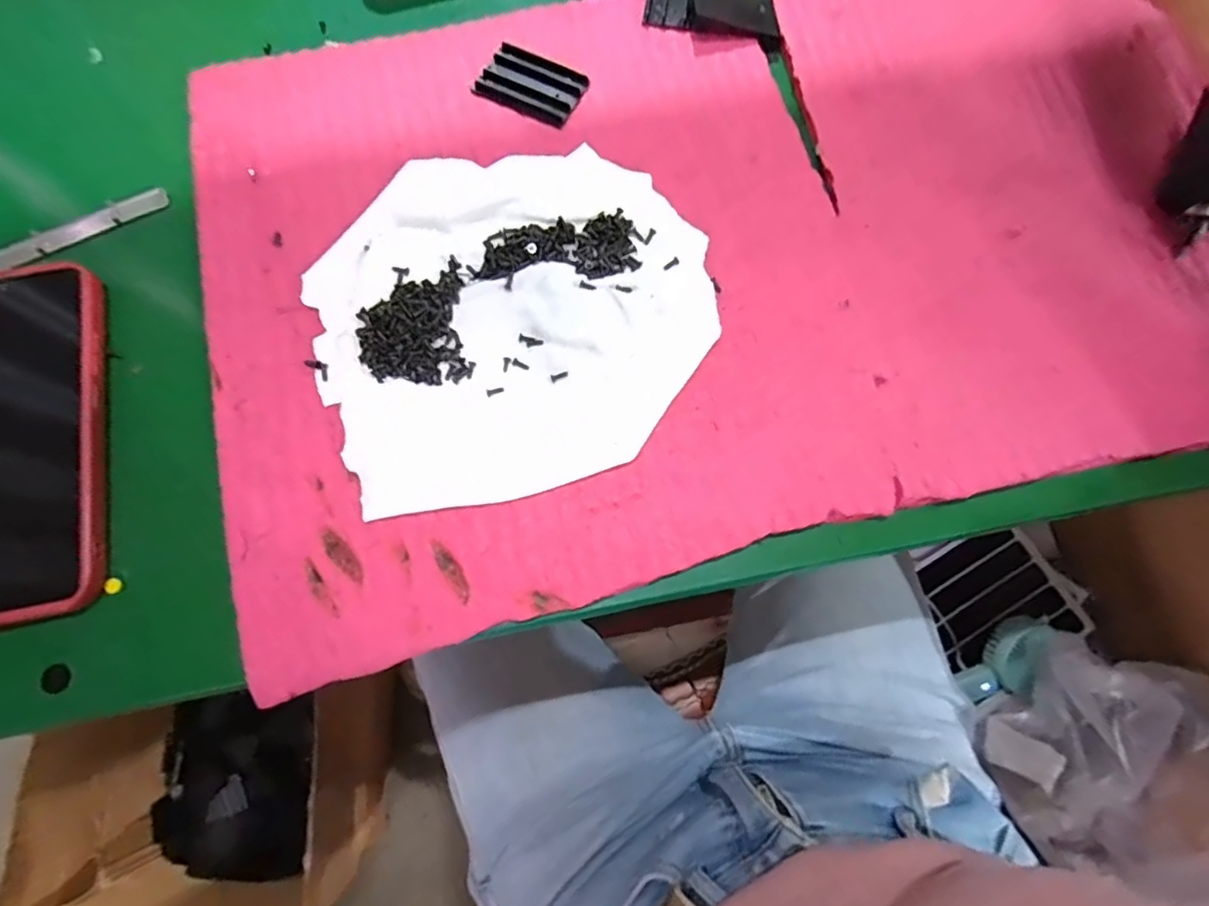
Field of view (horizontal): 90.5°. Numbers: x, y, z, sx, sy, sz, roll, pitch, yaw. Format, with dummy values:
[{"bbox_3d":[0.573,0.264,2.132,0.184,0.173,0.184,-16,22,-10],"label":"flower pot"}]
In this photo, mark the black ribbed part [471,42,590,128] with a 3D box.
[{"bbox_3d":[-0.040,-0.199,0.325,0.054,0.005,0.034,24,75,5],"label":"black ribbed part"}]

